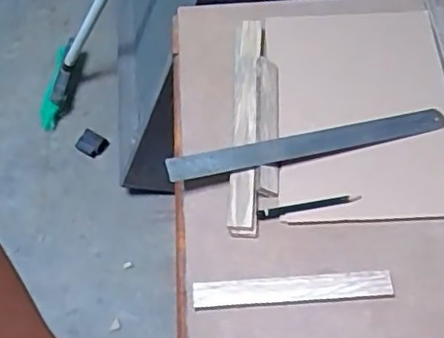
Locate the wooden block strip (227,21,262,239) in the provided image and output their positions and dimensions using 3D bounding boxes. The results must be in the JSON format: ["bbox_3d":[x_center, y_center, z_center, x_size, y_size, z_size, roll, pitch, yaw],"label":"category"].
[{"bbox_3d":[0.028,-0.060,0.724,0.031,0.025,0.293,0,59,5],"label":"wooden block strip"}]

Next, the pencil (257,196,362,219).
[{"bbox_3d":[0.093,0.040,0.670,0.112,0.005,0.009,-9,59,-1],"label":"pencil"}]

